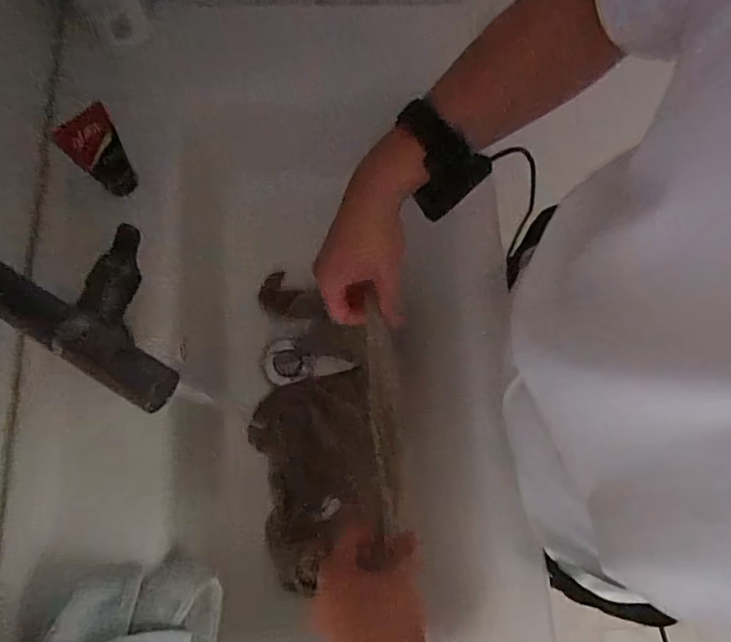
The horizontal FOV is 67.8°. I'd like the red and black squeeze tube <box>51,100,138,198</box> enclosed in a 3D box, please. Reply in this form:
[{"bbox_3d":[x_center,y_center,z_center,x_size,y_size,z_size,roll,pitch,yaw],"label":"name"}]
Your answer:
[{"bbox_3d":[-0.244,-0.154,0.507,0.050,0.093,0.025,-33,78,-9],"label":"red and black squeeze tube"}]

